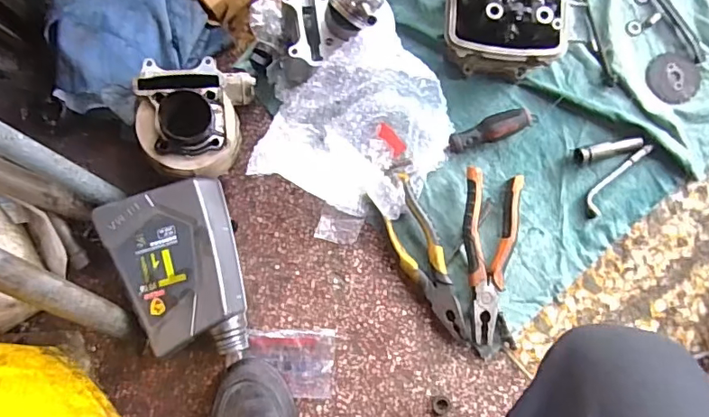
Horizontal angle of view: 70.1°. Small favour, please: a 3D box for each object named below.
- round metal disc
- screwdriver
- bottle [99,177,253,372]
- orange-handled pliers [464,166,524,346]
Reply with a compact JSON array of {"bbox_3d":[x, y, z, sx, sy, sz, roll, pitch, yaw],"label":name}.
[{"bbox_3d":[0.389,-0.159,0.616,0.063,0.005,0.064,0,83,1],"label":"round metal disc"},{"bbox_3d":[0.165,-0.094,0.600,0.117,0.029,0.029,-23,83,-2],"label":"screwdriver"},{"bbox_3d":[-0.192,0.074,0.565,0.134,0.060,0.195,-17,82,0],"label":"bottle"},{"bbox_3d":[0.148,0.053,0.576,0.064,0.027,0.191,10,83,2],"label":"orange-handled pliers"}]

